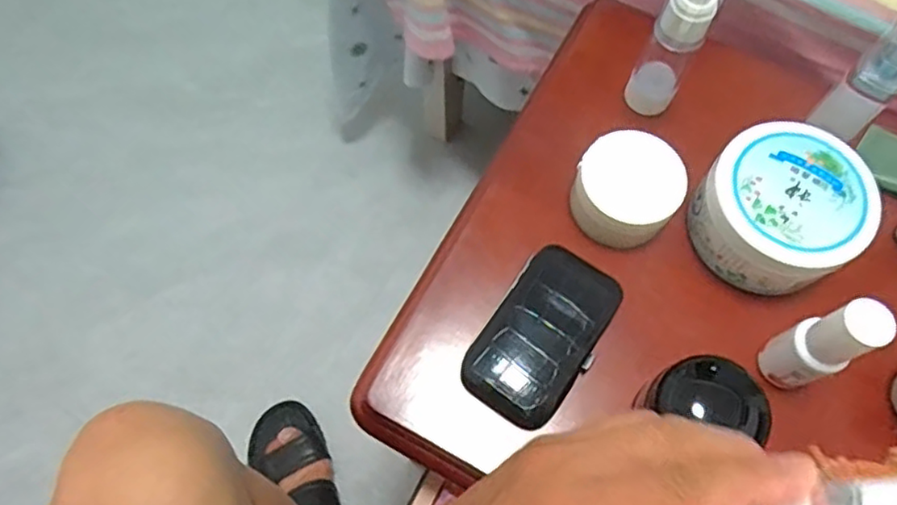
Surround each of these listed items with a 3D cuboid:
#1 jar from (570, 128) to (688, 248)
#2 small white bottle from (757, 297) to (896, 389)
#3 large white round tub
[{"bbox_3d":[0.113,-0.040,0.409,0.062,0.037,0.059,0,67,0],"label":"jar"},{"bbox_3d":[0.204,0.052,0.356,0.027,0.088,0.029,0,67,0],"label":"small white bottle"},{"bbox_3d":[0.206,-0.027,0.402,0.091,0.049,0.092,0,67,0],"label":"large white round tub"}]

